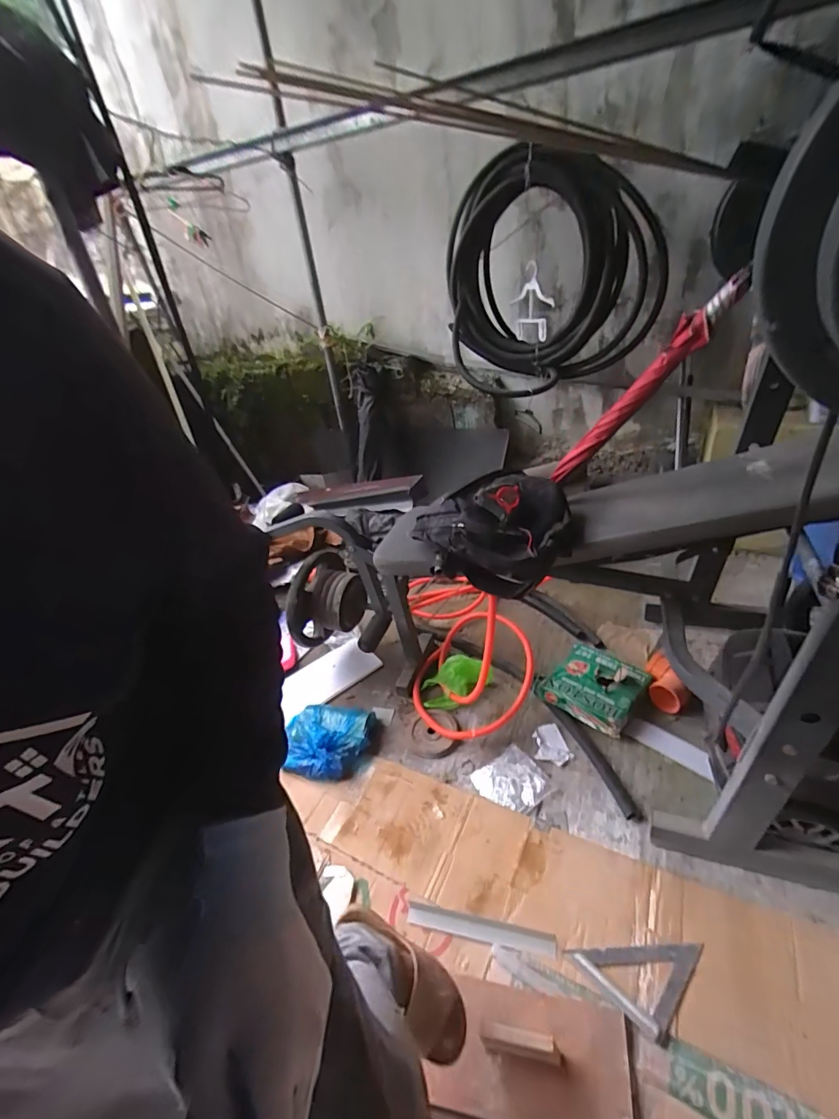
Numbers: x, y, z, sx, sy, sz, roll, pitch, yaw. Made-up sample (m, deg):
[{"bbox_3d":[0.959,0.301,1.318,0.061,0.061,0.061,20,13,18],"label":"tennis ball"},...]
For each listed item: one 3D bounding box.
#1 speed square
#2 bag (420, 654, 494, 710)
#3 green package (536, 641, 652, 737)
[{"bbox_3d":[0.417,0.777,0.904,0.191,0.027,0.179,22,41,40],"label":"speed square"},{"bbox_3d":[0.119,0.401,1.502,0.229,0.091,0.166,-1,31,12],"label":"bag"},{"bbox_3d":[0.524,0.380,1.422,0.285,0.088,0.270,19,40,38],"label":"green package"}]

